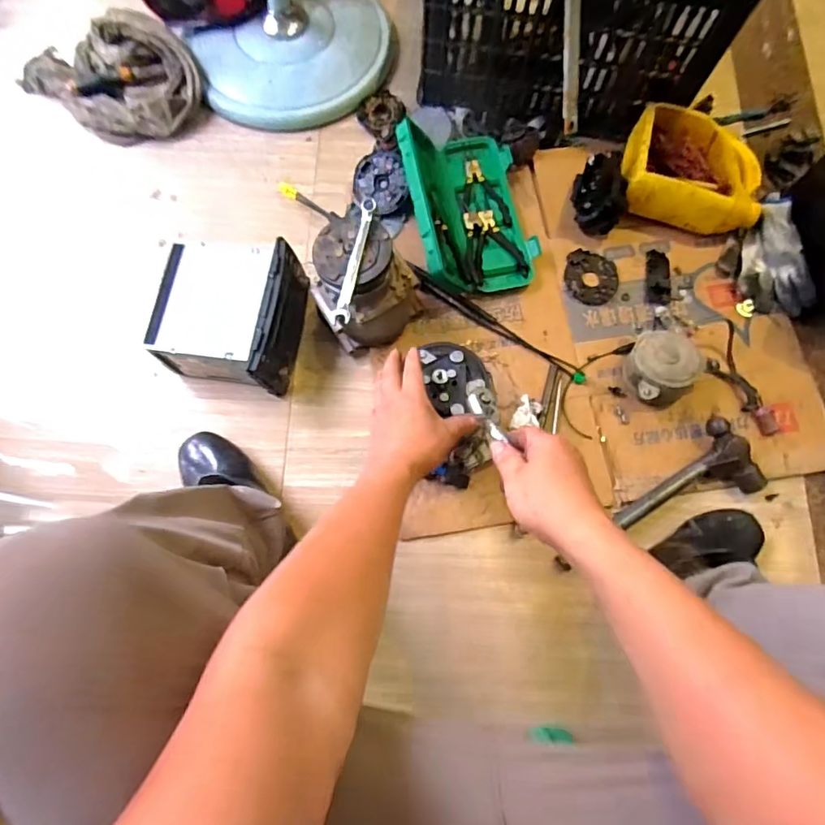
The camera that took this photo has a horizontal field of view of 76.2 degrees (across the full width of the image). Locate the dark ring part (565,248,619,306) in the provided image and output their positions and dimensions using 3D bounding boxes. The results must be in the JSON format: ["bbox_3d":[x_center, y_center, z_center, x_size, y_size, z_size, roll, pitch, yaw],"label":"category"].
[{"bbox_3d":[0.302,-0.227,0.886,0.087,0.010,0.091,8,74,1],"label":"dark ring part"}]

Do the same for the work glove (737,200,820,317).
[{"bbox_3d":[0.589,-0.255,0.878,0.109,0.058,0.187,-7,75,-3],"label":"work glove"}]

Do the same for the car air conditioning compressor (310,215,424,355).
[{"bbox_3d":[-0.069,-0.179,0.783,0.129,0.209,0.144,34,76,7],"label":"car air conditioning compressor"}]

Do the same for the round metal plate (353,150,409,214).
[{"bbox_3d":[-0.055,-0.392,0.901,0.091,0.008,0.100,2,100,9],"label":"round metal plate"}]

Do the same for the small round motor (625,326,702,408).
[{"bbox_3d":[0.383,-0.067,0.813,0.098,0.072,0.104,0,75,-1],"label":"small round motor"}]

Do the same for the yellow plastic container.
[{"bbox_3d":[0.475,-0.404,0.893,0.218,0.094,0.188,15,75,2],"label":"yellow plastic container"}]

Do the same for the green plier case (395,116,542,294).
[{"bbox_3d":[0.091,-0.349,0.865,0.194,0.097,0.297,-13,75,-5],"label":"green plier case"}]

